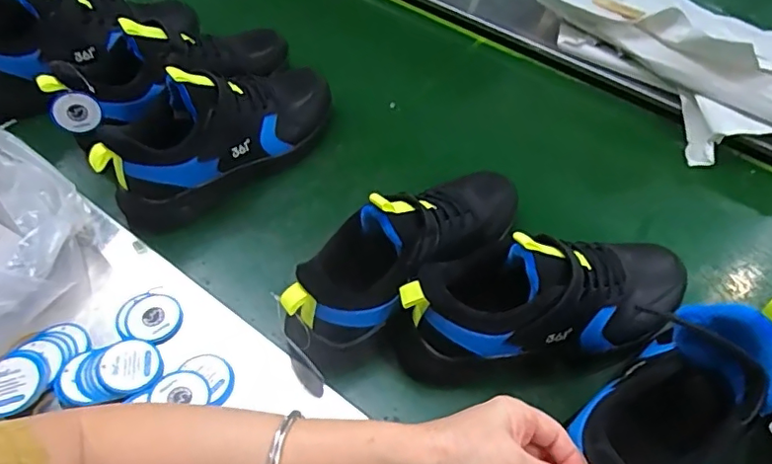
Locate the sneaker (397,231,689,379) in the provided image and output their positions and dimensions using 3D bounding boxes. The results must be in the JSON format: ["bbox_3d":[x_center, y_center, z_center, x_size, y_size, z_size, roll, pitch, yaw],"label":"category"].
[{"bbox_3d":[0.139,0.057,0.491,0.280,0.108,0.095,-14,50,-6],"label":"sneaker"}]

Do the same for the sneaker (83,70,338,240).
[{"bbox_3d":[-0.187,-0.124,0.629,0.278,0.158,0.110,-37,56,-23],"label":"sneaker"}]

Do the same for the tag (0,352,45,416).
[{"bbox_3d":[-0.301,0.121,0.442,0.047,0.004,0.050,5,52,-7],"label":"tag"}]

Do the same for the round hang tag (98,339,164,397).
[{"bbox_3d":[-0.219,0.114,0.470,0.048,0.008,0.046,5,67,-12],"label":"round hang tag"}]

